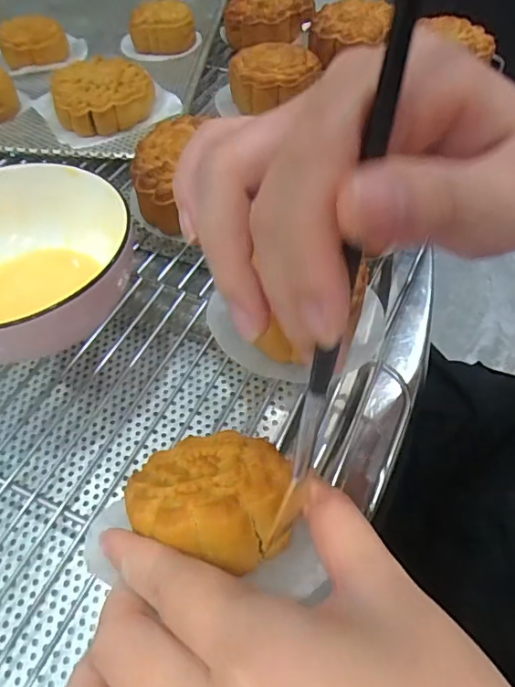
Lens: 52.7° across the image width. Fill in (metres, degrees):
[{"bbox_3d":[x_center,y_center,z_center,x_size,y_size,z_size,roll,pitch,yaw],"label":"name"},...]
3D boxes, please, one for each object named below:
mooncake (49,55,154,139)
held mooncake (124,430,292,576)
[{"bbox_3d":[-0.125,-0.202,0.421,0.077,0.034,0.077,-14,52,-9],"label":"mooncake"},{"bbox_3d":[-0.016,0.060,0.192,0.056,0.032,0.053,-3,23,19],"label":"held mooncake"}]

